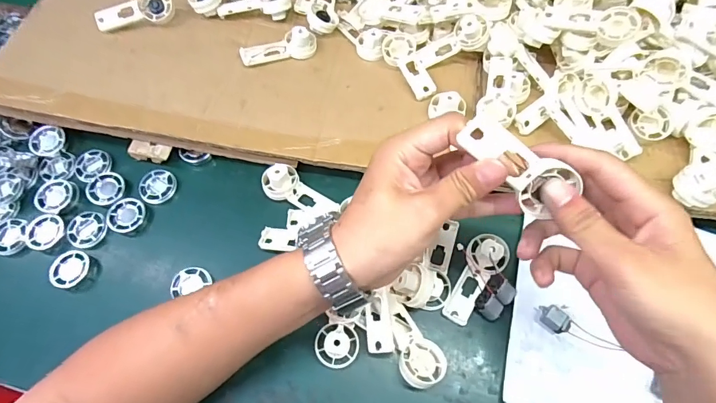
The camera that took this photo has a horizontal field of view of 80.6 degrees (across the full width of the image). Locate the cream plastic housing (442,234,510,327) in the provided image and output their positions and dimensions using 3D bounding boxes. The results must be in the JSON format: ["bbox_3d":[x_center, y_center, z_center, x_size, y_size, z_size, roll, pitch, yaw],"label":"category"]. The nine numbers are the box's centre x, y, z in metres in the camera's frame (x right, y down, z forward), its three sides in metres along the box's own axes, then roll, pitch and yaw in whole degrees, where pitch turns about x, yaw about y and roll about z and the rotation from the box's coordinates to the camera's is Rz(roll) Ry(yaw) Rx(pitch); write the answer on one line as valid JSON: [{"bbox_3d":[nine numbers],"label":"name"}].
[{"bbox_3d":[0.112,0.073,0.409,0.037,0.015,0.092,32,72,15],"label":"cream plastic housing"}]

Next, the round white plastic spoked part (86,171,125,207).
[{"bbox_3d":[-0.279,-0.014,0.466,0.037,0.004,0.042,-42,71,-14],"label":"round white plastic spoked part"}]

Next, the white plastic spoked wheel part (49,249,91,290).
[{"bbox_3d":[-0.294,0.069,0.431,0.036,0.010,0.039,10,68,7],"label":"white plastic spoked wheel part"}]

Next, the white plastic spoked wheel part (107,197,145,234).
[{"bbox_3d":[-0.249,0.015,0.456,0.037,0.012,0.037,-1,67,2],"label":"white plastic spoked wheel part"}]

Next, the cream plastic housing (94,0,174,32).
[{"bbox_3d":[-0.281,-0.238,0.530,0.093,0.016,0.041,-19,100,-11],"label":"cream plastic housing"}]

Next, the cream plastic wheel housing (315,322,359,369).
[{"bbox_3d":[-0.019,0.130,0.384,0.039,0.017,0.039,8,67,6],"label":"cream plastic wheel housing"}]

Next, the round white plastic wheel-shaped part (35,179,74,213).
[{"bbox_3d":[-0.332,-0.007,0.460,0.036,0.008,0.038,-1,67,2],"label":"round white plastic wheel-shaped part"}]

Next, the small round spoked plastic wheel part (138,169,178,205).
[{"bbox_3d":[-0.224,-0.016,0.471,0.038,0.012,0.039,-1,67,2],"label":"small round spoked plastic wheel part"}]

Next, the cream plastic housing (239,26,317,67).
[{"bbox_3d":[-0.097,-0.189,0.517,0.091,0.021,0.032,-12,67,-3],"label":"cream plastic housing"}]

